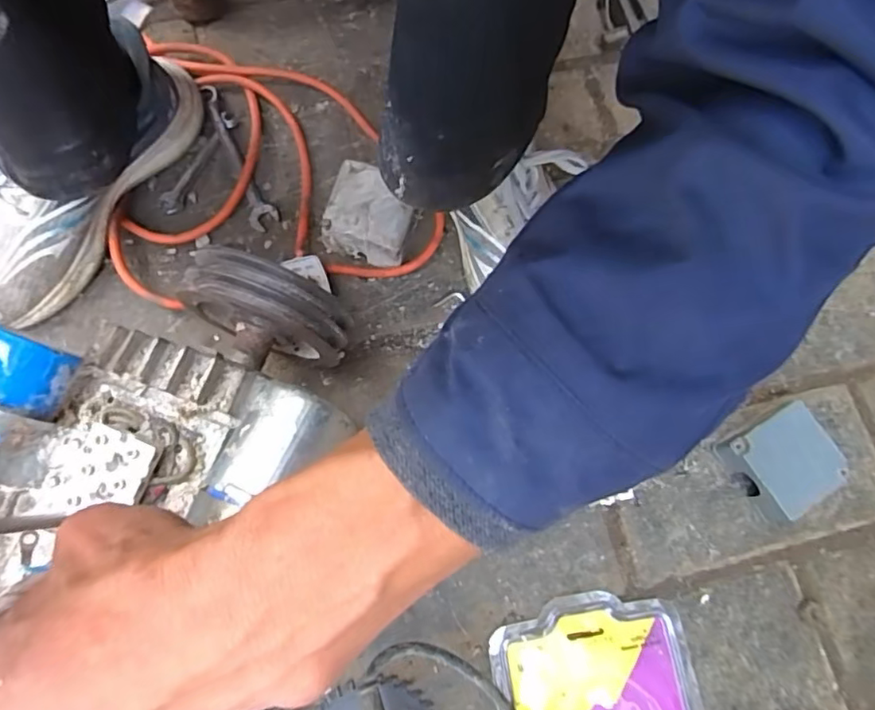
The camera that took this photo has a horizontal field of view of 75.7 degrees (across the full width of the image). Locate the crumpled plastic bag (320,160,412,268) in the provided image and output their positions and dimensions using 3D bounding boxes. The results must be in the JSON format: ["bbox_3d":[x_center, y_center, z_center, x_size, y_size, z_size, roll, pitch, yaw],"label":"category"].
[{"bbox_3d":[-0.058,-0.121,0.493,0.070,0.038,0.075,15,74,2],"label":"crumpled plastic bag"}]

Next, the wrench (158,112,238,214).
[{"bbox_3d":[-0.219,-0.177,0.516,0.020,0.005,0.114,23,72,3],"label":"wrench"}]

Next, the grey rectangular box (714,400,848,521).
[{"bbox_3d":[0.271,0.083,0.444,0.063,0.048,0.072,-29,77,-9],"label":"grey rectangular box"}]

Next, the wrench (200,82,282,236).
[{"bbox_3d":[-0.182,-0.184,0.516,0.024,0.011,0.153,-22,76,-8],"label":"wrench"}]

